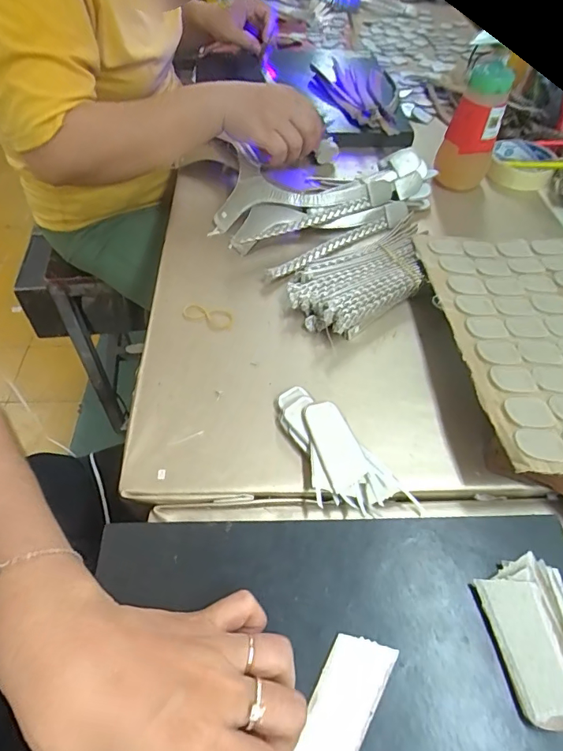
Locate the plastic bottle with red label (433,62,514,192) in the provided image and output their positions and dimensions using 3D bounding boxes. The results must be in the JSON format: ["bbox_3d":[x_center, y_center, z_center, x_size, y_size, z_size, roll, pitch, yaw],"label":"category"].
[{"bbox_3d":[0.232,-0.298,0.553,0.062,0.131,0.062,23,55,14],"label":"plastic bottle with red label"}]

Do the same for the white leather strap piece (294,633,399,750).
[{"bbox_3d":[0.032,0.174,0.241,0.032,0.006,0.071,28,56,18],"label":"white leather strap piece"}]

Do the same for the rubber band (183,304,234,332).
[{"bbox_3d":[-0.071,-0.057,0.438,0.051,0.006,0.024,19,54,12],"label":"rubber band"}]

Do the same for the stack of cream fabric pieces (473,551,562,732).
[{"bbox_3d":[0.149,0.146,0.252,0.052,0.022,0.081,-7,53,-7],"label":"stack of cream fabric pieces"}]

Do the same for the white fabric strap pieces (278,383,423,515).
[{"bbox_3d":[0.037,0.062,0.342,0.057,0.021,0.129,-34,61,-25],"label":"white fabric strap pieces"}]

